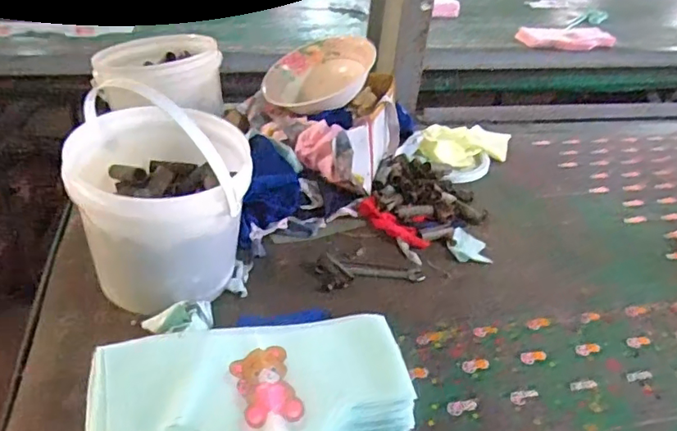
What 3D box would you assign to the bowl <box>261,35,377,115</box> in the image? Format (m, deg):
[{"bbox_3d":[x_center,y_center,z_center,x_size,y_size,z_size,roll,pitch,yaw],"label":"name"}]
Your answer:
[{"bbox_3d":[-0.046,-0.246,0.945,0.173,0.063,0.191,13,50,24],"label":"bowl"}]

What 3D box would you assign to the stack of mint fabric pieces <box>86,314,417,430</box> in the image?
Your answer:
[{"bbox_3d":[-0.073,0.175,0.512,0.302,0.070,0.152,-5,35,-17],"label":"stack of mint fabric pieces"}]

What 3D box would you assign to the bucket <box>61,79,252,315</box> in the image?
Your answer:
[{"bbox_3d":[-0.211,-0.028,0.647,0.191,0.215,0.203,4,33,-3],"label":"bucket"}]

